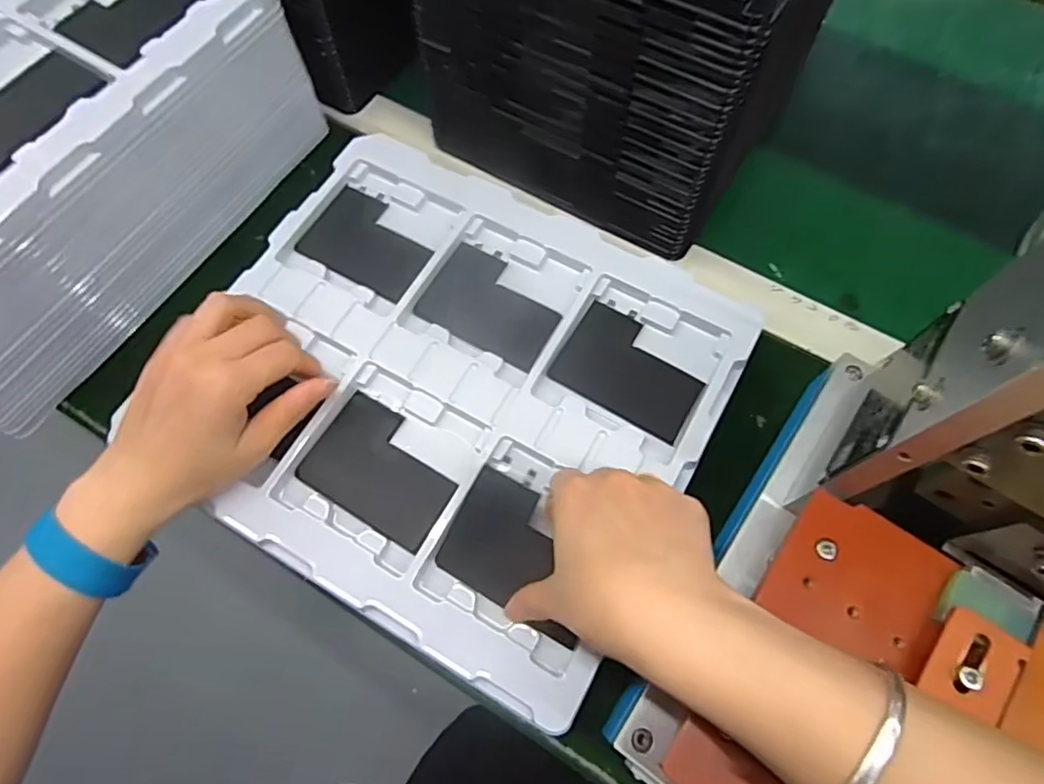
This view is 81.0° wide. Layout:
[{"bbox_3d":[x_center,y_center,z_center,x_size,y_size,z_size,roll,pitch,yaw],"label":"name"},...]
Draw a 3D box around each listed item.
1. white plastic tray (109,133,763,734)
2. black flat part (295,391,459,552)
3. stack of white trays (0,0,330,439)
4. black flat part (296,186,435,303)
[{"bbox_3d":[-0.048,-0.012,0.377,0.311,0.026,0.274,29,71,11],"label":"white plastic tray"},{"bbox_3d":[-0.082,0.045,0.363,0.089,0.008,0.063,30,71,12],"label":"black flat part"},{"bbox_3d":[-0.358,-0.183,0.423,0.278,0.114,0.315,30,71,12],"label":"stack of white trays"},{"bbox_3d":[-0.104,-0.104,0.423,0.090,0.009,0.063,28,71,11],"label":"black flat part"}]

